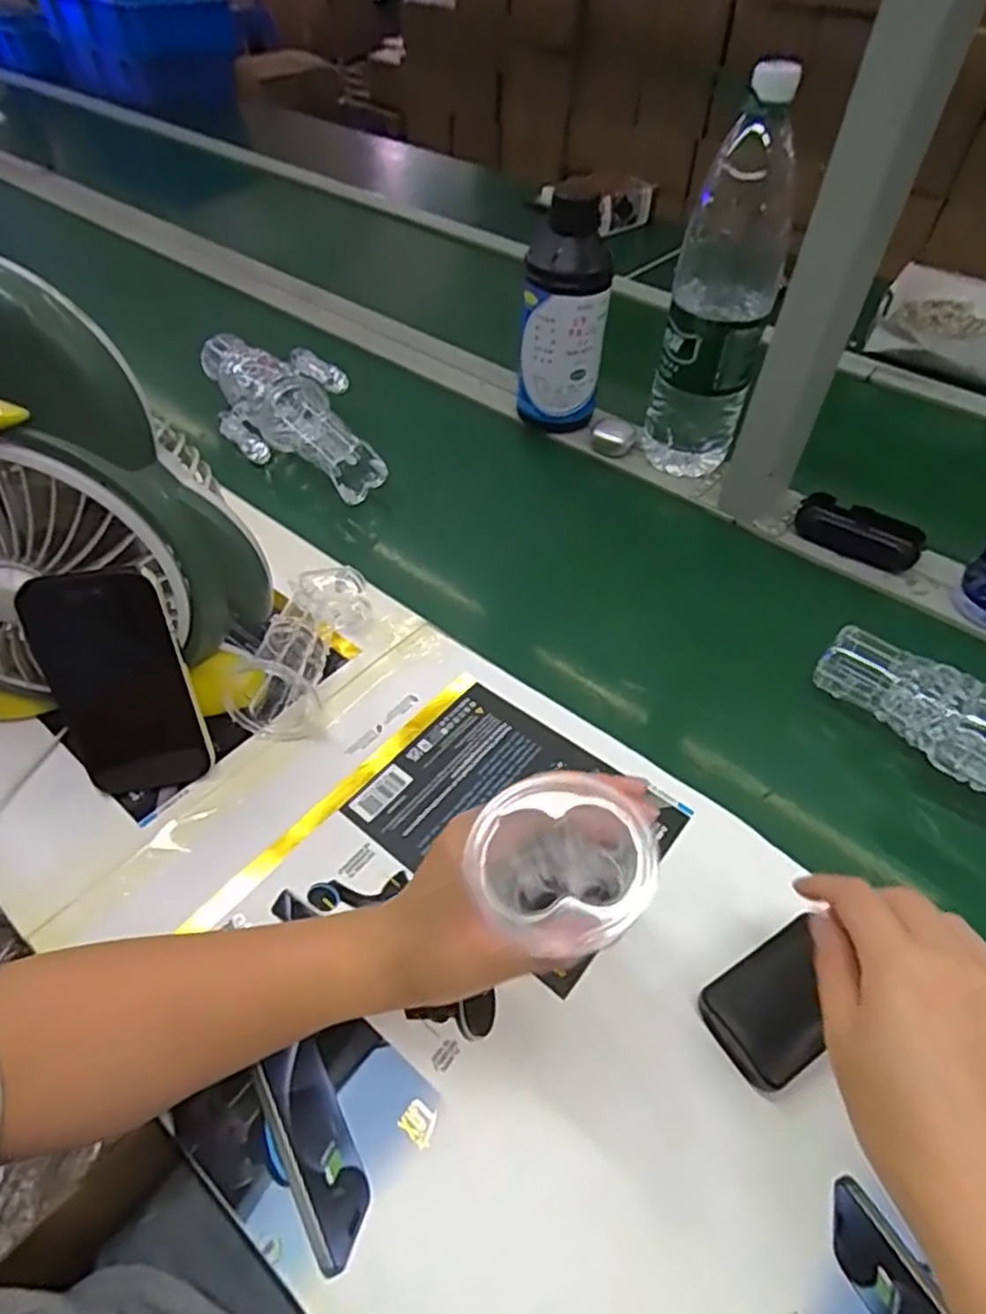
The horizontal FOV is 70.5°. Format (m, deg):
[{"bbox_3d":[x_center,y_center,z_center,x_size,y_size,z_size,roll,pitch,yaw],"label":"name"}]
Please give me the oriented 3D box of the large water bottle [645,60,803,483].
[{"bbox_3d":[0.204,-0.317,0.626,0.085,0.322,0.085,13,51,9],"label":"large water bottle"}]

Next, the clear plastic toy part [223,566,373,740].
[{"bbox_3d":[-0.144,-0.010,0.516,0.064,0.063,0.128,12,51,8],"label":"clear plastic toy part"}]

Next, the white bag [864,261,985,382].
[{"bbox_3d":[0.612,-0.436,0.905,0.197,0.050,0.208,26,54,18],"label":"white bag"}]

